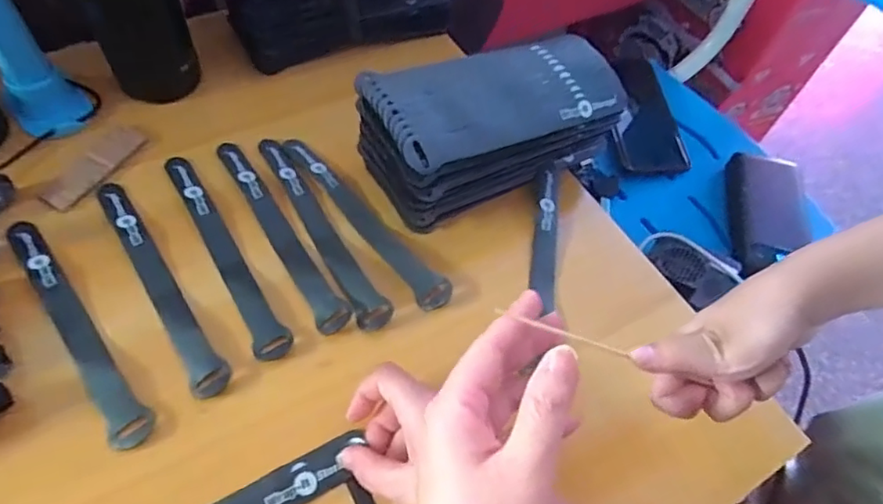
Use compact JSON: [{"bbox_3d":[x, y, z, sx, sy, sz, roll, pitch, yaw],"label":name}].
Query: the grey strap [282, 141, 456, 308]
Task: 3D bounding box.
[{"bbox_3d":[-0.064,-0.032,0.465,0.025,0.006,0.207,-31,66,-23],"label":"grey strap"}]

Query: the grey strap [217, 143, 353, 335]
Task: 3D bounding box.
[{"bbox_3d":[-0.129,-0.020,0.451,0.023,0.005,0.208,-27,65,-22],"label":"grey strap"}]

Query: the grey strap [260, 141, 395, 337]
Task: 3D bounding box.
[{"bbox_3d":[-0.099,-0.023,0.456,0.024,0.004,0.210,-25,64,-21],"label":"grey strap"}]

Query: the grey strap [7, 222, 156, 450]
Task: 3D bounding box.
[{"bbox_3d":[-0.254,0.049,0.395,0.024,0.009,0.209,-35,68,-25],"label":"grey strap"}]

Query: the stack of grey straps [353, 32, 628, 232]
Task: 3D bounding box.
[{"bbox_3d":[0.041,-0.106,0.469,0.217,0.091,0.098,-27,65,-21],"label":"stack of grey straps"}]

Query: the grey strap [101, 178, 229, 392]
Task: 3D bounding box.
[{"bbox_3d":[-0.206,0.017,0.419,0.024,0.004,0.210,-28,65,-22],"label":"grey strap"}]

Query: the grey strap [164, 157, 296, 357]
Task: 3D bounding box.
[{"bbox_3d":[-0.167,-0.006,0.438,0.024,0.006,0.209,-25,64,-21],"label":"grey strap"}]

